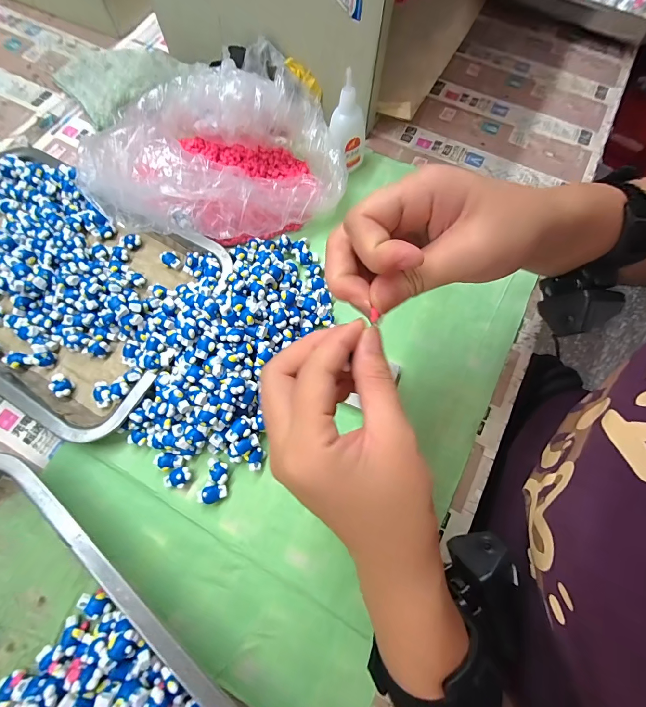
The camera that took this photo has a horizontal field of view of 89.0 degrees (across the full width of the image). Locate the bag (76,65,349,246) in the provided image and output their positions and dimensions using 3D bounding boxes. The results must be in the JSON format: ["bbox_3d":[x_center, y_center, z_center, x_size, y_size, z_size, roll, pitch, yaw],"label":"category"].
[{"bbox_3d":[-0.103,-0.189,0.321,0.226,0.088,0.144,13,71,4],"label":"bag"}]

